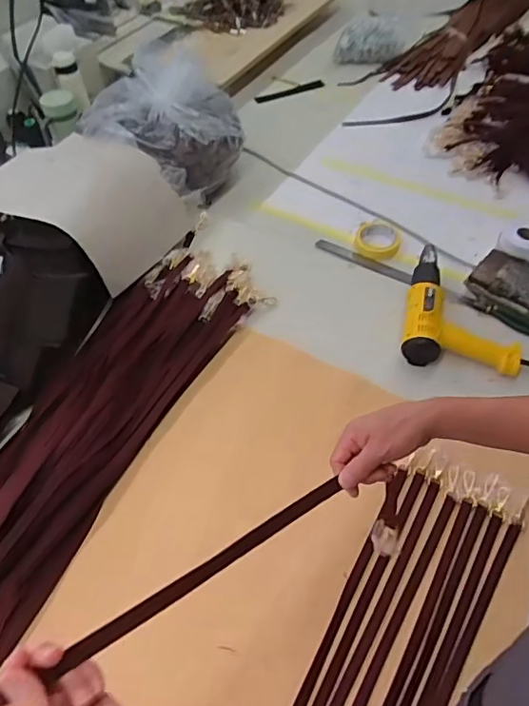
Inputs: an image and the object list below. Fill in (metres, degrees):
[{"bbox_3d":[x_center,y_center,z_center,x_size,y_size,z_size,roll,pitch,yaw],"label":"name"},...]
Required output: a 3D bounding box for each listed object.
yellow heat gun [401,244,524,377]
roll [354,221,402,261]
[{"bbox_3d":[0.368,-0.074,1.013,0.201,0.084,0.245,10,54,10],"label":"yellow heat gun"},{"bbox_3d":[0.250,-0.250,1.200,0.098,0.032,0.108,11,54,11],"label":"roll"}]

